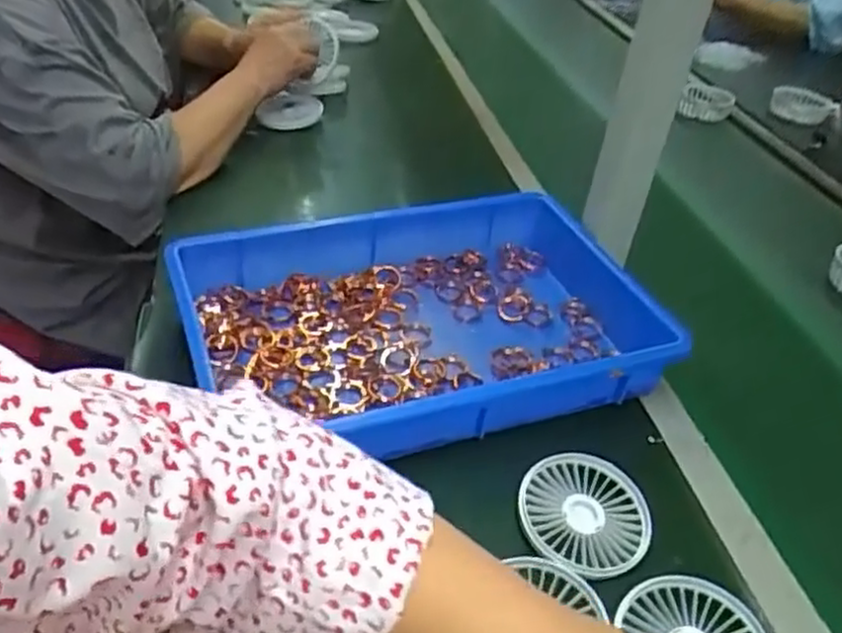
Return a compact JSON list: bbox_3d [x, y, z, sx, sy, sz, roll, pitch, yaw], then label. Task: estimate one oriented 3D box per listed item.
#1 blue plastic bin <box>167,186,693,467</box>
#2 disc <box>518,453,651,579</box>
[{"bbox_3d":[0.004,0.005,0.602,0.366,0.072,0.246,-11,40,-19],"label":"blue plastic bin"},{"bbox_3d":[0.111,0.133,0.491,0.085,0.013,0.089,3,38,-2],"label":"disc"}]

